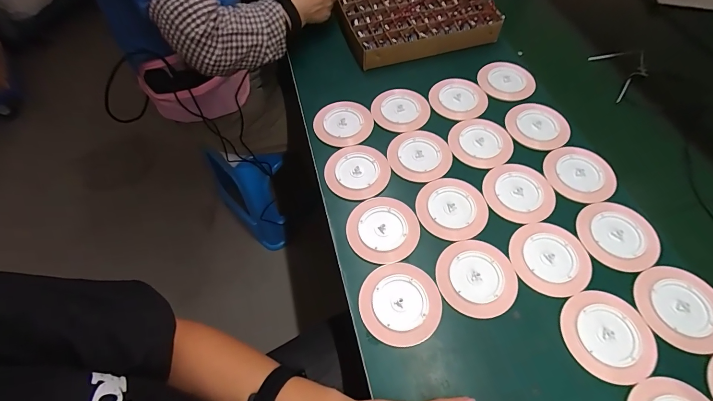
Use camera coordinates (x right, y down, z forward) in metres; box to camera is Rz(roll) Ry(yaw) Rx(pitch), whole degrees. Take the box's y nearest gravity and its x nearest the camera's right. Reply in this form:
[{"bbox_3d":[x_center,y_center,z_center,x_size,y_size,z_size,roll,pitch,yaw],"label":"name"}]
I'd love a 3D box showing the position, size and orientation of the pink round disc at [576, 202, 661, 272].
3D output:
[{"bbox_3d":[0.355,0.045,0.457,0.094,0.005,0.099,12,60,9],"label":"pink round disc"}]

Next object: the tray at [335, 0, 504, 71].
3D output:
[{"bbox_3d":[0.096,-0.469,0.750,0.299,0.052,0.439,-13,59,-6],"label":"tray"}]

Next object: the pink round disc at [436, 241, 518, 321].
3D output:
[{"bbox_3d":[0.156,0.098,0.433,0.096,0.004,0.101,-1,59,2],"label":"pink round disc"}]

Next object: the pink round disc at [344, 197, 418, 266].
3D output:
[{"bbox_3d":[0.038,0.038,0.474,0.096,0.005,0.102,-1,59,2],"label":"pink round disc"}]

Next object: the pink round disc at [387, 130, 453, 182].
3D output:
[{"bbox_3d":[0.102,-0.075,0.539,0.098,0.004,0.096,1,59,3],"label":"pink round disc"}]

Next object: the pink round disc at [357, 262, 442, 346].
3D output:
[{"bbox_3d":[0.055,0.128,0.421,0.097,0.005,0.099,-1,59,2],"label":"pink round disc"}]

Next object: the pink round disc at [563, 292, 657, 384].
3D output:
[{"bbox_3d":[0.295,0.157,0.393,0.096,0.004,0.097,-1,59,2],"label":"pink round disc"}]

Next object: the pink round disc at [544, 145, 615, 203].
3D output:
[{"bbox_3d":[0.341,-0.044,0.512,0.096,0.004,0.101,-1,59,2],"label":"pink round disc"}]

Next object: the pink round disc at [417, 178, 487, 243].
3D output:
[{"bbox_3d":[0.139,0.009,0.488,0.095,0.004,0.102,-1,59,2],"label":"pink round disc"}]

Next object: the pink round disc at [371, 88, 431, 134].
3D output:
[{"bbox_3d":[0.078,-0.162,0.591,0.097,0.005,0.099,-1,59,2],"label":"pink round disc"}]

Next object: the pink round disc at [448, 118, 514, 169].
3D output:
[{"bbox_3d":[0.204,-0.098,0.550,0.098,0.004,0.098,-1,59,2],"label":"pink round disc"}]

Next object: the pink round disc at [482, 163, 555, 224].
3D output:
[{"bbox_3d":[0.241,-0.014,0.497,0.097,0.004,0.102,-1,59,2],"label":"pink round disc"}]

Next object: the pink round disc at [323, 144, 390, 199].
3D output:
[{"bbox_3d":[0.002,-0.048,0.525,0.095,0.008,0.098,-1,59,2],"label":"pink round disc"}]

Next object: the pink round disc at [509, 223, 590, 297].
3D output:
[{"bbox_3d":[0.256,0.073,0.444,0.095,0.004,0.102,-1,59,2],"label":"pink round disc"}]

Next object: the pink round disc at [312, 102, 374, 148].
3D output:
[{"bbox_3d":[-0.021,-0.135,0.577,0.093,0.004,0.102,-1,59,2],"label":"pink round disc"}]

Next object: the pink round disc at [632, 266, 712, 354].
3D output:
[{"bbox_3d":[0.394,0.129,0.405,0.101,0.004,0.098,-1,59,2],"label":"pink round disc"}]

